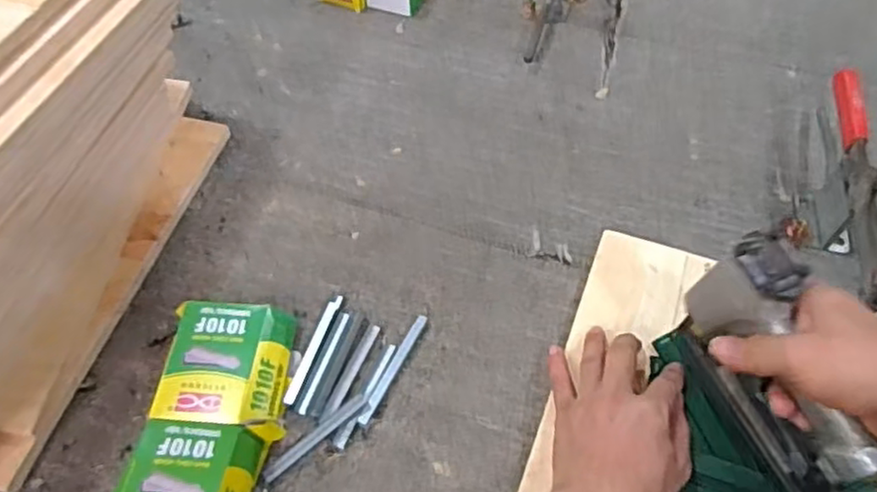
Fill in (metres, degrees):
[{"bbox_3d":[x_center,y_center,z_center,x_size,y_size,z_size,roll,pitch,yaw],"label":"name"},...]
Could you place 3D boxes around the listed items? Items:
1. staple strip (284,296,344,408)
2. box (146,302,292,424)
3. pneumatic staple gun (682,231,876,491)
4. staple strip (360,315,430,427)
[{"bbox_3d":[-0.111,0.091,0.602,0.013,0.006,0.109,15,59,10],"label":"staple strip"},{"bbox_3d":[-0.182,0.102,0.586,0.099,0.033,0.113,1,57,1],"label":"box"},{"bbox_3d":[0.272,0.121,0.472,0.047,0.136,0.247,-24,60,-14],"label":"pneumatic staple gun"},{"bbox_3d":[-0.039,0.109,0.600,0.012,0.005,0.111,23,60,14],"label":"staple strip"}]

